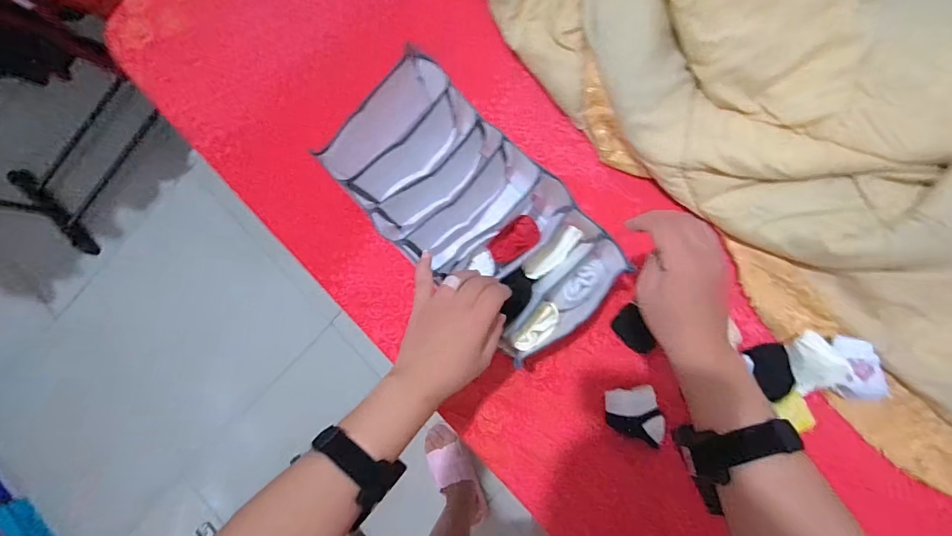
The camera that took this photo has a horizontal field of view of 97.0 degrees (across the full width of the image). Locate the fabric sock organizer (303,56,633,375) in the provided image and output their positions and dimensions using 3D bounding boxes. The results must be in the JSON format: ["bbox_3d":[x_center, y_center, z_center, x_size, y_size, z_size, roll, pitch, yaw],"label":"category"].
[{"bbox_3d":[-0.001,-0.067,0.536,0.183,0.095,0.362,-44,89,6],"label":"fabric sock organizer"}]

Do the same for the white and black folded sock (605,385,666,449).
[{"bbox_3d":[0.203,0.191,0.537,0.067,0.021,0.073,-11,87,7],"label":"white and black folded sock"}]

